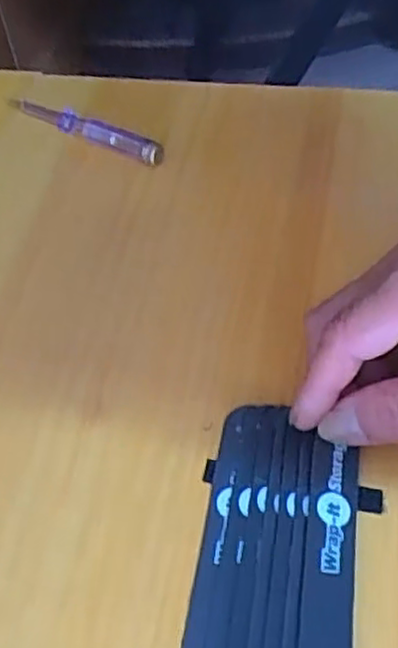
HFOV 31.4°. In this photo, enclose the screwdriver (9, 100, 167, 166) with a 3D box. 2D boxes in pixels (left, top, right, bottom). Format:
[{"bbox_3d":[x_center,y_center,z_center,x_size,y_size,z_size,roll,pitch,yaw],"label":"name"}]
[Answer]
[{"bbox_3d":[-0.070,-0.118,0.423,0.116,0.016,0.011,27,61,22],"label":"screwdriver"}]

